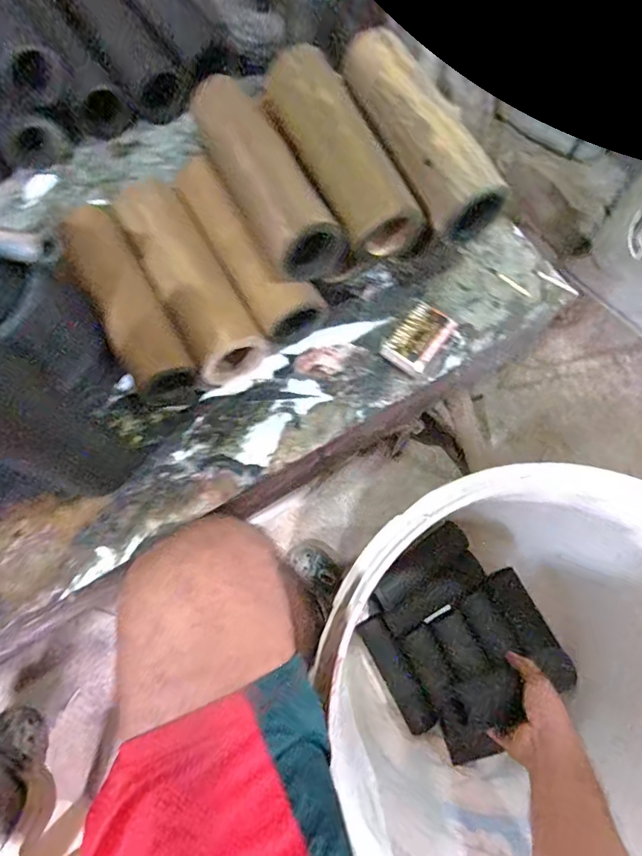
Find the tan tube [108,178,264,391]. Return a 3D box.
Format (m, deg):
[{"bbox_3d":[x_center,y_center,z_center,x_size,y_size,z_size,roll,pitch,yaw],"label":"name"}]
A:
[{"bbox_3d":[-0.113,-0.130,0.411,0.054,0.043,0.198,-28,70,-7],"label":"tan tube"}]

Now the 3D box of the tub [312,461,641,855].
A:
[{"bbox_3d":[0.213,0.273,0.555,0.381,0.452,0.374,-1,70,3],"label":"tub"}]

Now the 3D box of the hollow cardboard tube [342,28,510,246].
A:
[{"bbox_3d":[0.072,-0.229,0.371,0.047,0.047,0.183,-25,70,-5],"label":"hollow cardboard tube"}]

